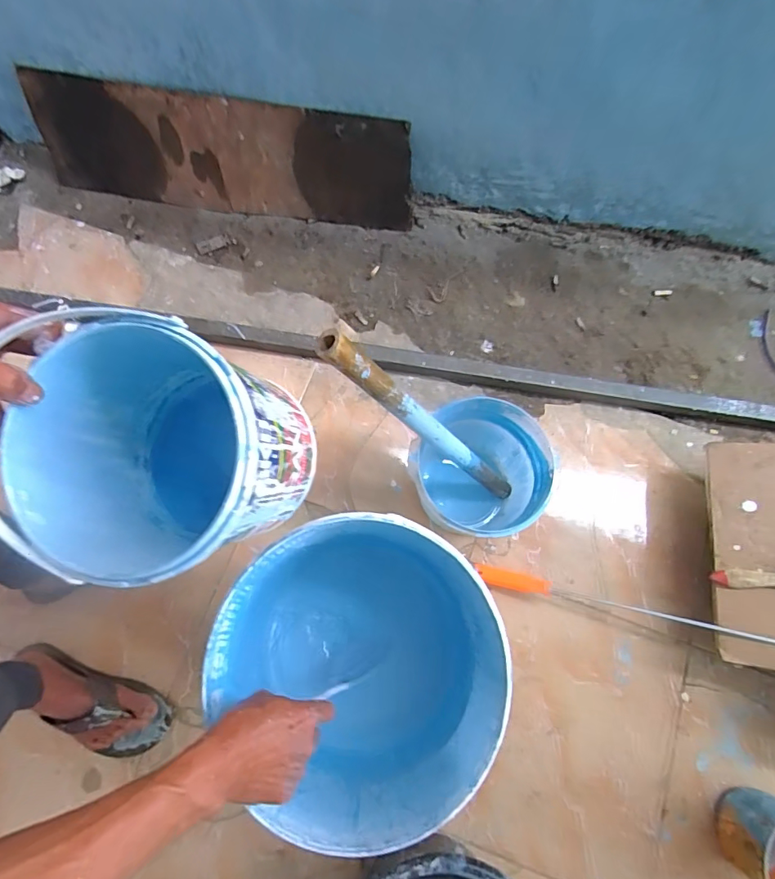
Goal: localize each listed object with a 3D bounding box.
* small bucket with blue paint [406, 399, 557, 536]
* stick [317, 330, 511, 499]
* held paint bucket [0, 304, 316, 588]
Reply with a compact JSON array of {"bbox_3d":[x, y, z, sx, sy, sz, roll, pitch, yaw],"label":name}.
[{"bbox_3d":[0.143,0.064,0.809,0.211,0.198,0.205,0,73,-1],"label":"small bucket with blue paint"},{"bbox_3d":[0.073,-0.007,0.700,0.038,0.478,0.031,4,68,42],"label":"stick"},{"bbox_3d":[-0.199,0.007,0.433,0.235,0.238,0.190,16,89,5],"label":"held paint bucket"}]

